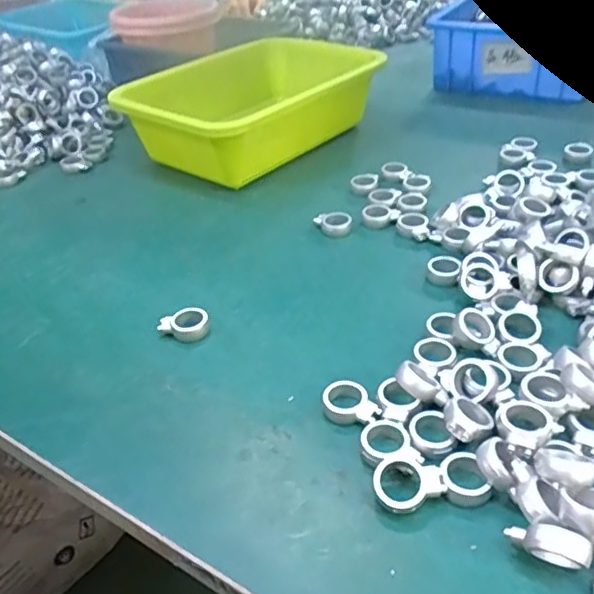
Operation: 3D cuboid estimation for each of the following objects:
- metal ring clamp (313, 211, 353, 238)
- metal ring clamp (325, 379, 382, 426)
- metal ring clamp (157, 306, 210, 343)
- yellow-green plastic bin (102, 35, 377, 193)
[{"bbox_3d":[0.031,-0.062,0.509,0.032,0.014,0.024,-2,37,6],"label":"metal ring clamp"},{"bbox_3d":[0.030,0.063,0.337,0.024,0.013,0.033,-24,40,-23],"label":"metal ring clamp"},{"bbox_3d":[-0.078,0.019,0.407,0.033,0.012,0.024,-10,36,-6],"label":"metal ring clamp"},{"bbox_3d":[-0.038,-0.209,0.654,0.191,0.085,0.296,27,48,37],"label":"yellow-green plastic bin"}]

